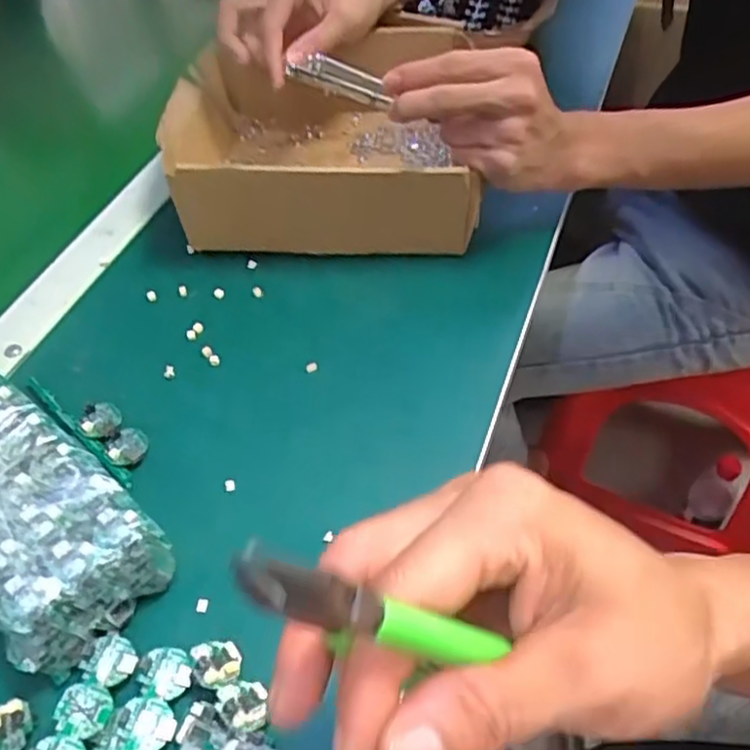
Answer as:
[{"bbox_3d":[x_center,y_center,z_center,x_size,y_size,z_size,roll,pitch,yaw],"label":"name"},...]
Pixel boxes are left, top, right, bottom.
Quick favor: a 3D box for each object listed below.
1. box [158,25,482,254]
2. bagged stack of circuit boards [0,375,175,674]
[{"bbox_3d":[-0.041,-0.188,0.557,0.224,0.077,0.224,-1,50,3],"label":"box"},{"bbox_3d":[-0.185,0.065,0.367,0.163,0.046,0.083,35,61,28],"label":"bagged stack of circuit boards"}]

